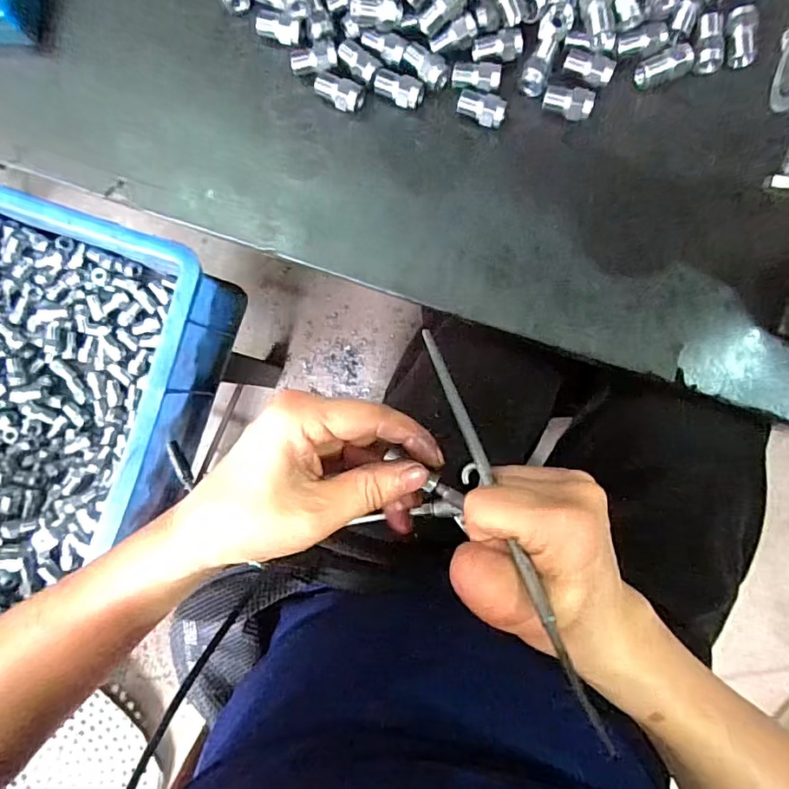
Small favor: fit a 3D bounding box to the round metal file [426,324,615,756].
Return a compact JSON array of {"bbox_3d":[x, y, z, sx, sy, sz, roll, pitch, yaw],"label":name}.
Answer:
[{"bbox_3d":[0.046,0.040,0.256,0.007,0.005,0.234,-23,45,6],"label":"round metal file"}]

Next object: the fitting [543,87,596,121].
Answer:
[{"bbox_3d":[0.103,-0.173,0.312,0.028,0.015,0.015,12,88,5],"label":"fitting"}]

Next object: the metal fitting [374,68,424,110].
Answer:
[{"bbox_3d":[0.003,-0.186,0.320,0.031,0.015,0.017,24,89,5],"label":"metal fitting"}]

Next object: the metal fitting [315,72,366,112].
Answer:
[{"bbox_3d":[-0.035,-0.187,0.324,0.030,0.014,0.018,22,89,5],"label":"metal fitting"}]

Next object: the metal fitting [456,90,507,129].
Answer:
[{"bbox_3d":[0.053,-0.173,0.318,0.029,0.016,0.016,27,90,5],"label":"metal fitting"}]

